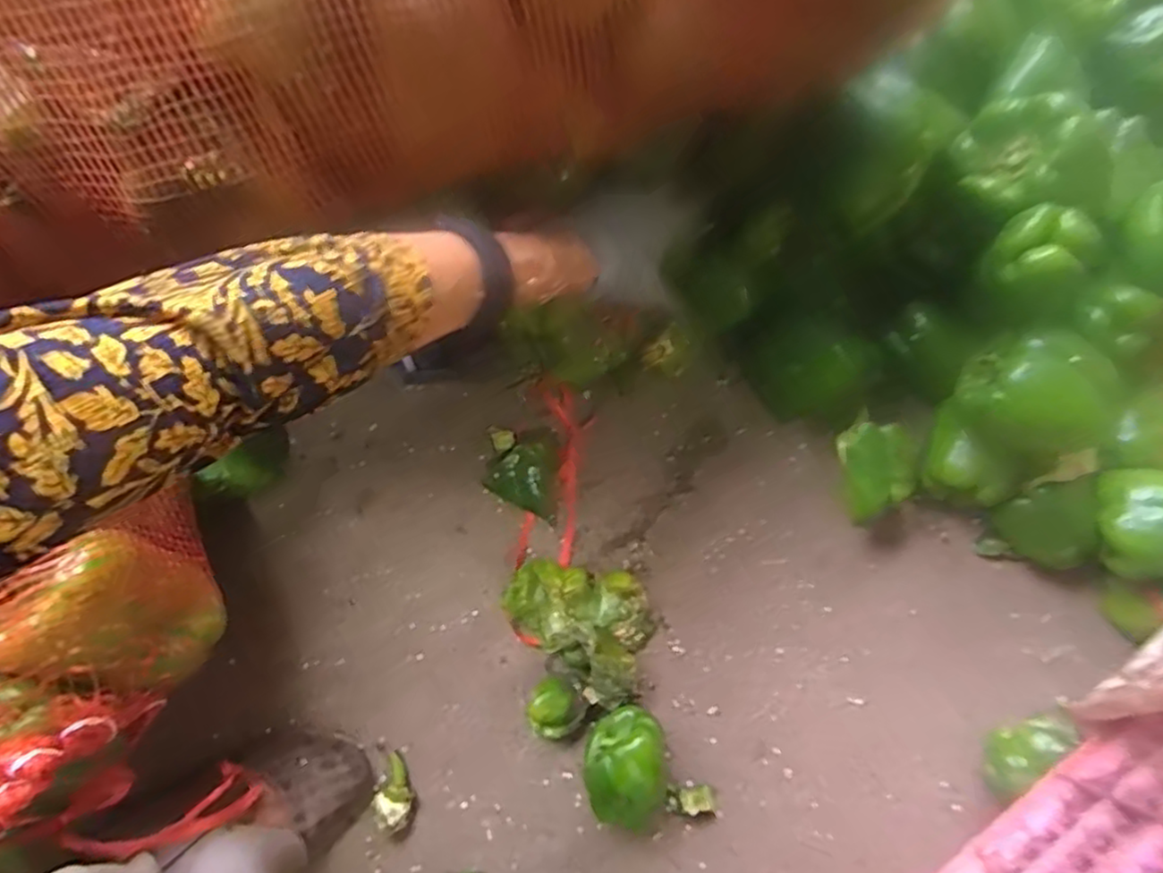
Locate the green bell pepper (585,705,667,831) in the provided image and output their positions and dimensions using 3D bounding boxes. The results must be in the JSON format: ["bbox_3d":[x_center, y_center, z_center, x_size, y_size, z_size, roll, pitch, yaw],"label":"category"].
[{"bbox_3d":[0.034,0.267,0.541,0.058,0.072,0.096,0,80,0],"label":"green bell pepper"}]

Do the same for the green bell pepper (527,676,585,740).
[{"bbox_3d":[-0.024,0.226,0.568,0.043,0.034,0.044,0,80,0],"label":"green bell pepper"}]

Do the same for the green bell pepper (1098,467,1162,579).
[{"bbox_3d":[0.443,0.066,0.526,0.074,0.061,0.084,26,81,5],"label":"green bell pepper"}]

